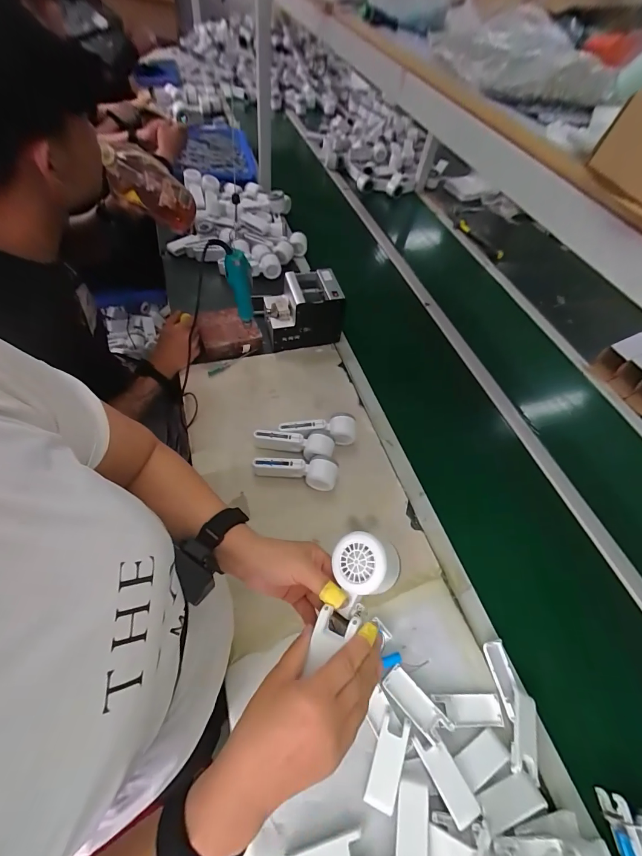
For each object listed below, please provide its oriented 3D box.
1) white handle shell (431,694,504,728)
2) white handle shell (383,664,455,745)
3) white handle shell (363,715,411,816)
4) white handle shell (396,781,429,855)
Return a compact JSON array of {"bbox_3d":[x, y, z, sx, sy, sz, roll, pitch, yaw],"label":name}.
[{"bbox_3d":[0.226,0.434,0.531,0.102,0.010,0.040,5,56,-6],"label":"white handle shell"},{"bbox_3d":[0.144,0.417,0.523,0.041,0.015,0.104,-34,67,-27],"label":"white handle shell"},{"bbox_3d":[0.095,0.470,0.487,0.040,0.010,0.102,24,56,7],"label":"white handle shell"},{"bbox_3d":[0.117,0.518,0.438,0.037,0.021,0.095,13,60,5],"label":"white handle shell"}]

